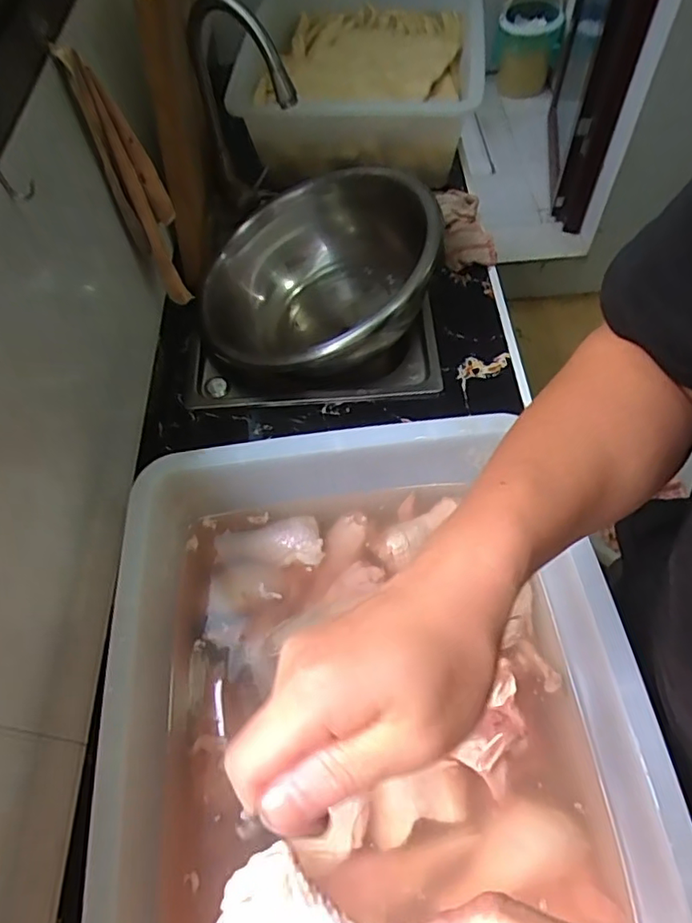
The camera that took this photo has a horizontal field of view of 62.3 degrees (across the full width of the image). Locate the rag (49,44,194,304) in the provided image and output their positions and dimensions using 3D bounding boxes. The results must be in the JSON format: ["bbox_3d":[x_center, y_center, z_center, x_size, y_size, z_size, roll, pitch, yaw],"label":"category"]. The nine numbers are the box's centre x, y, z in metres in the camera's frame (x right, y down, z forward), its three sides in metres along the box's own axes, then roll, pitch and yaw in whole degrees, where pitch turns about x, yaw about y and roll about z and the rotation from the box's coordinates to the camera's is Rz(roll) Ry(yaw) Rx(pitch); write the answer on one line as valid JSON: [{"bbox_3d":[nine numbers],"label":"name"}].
[{"bbox_3d":[-0.221,-0.288,0.622,0.054,0.264,0.040,-19,61,-9],"label":"rag"}]

